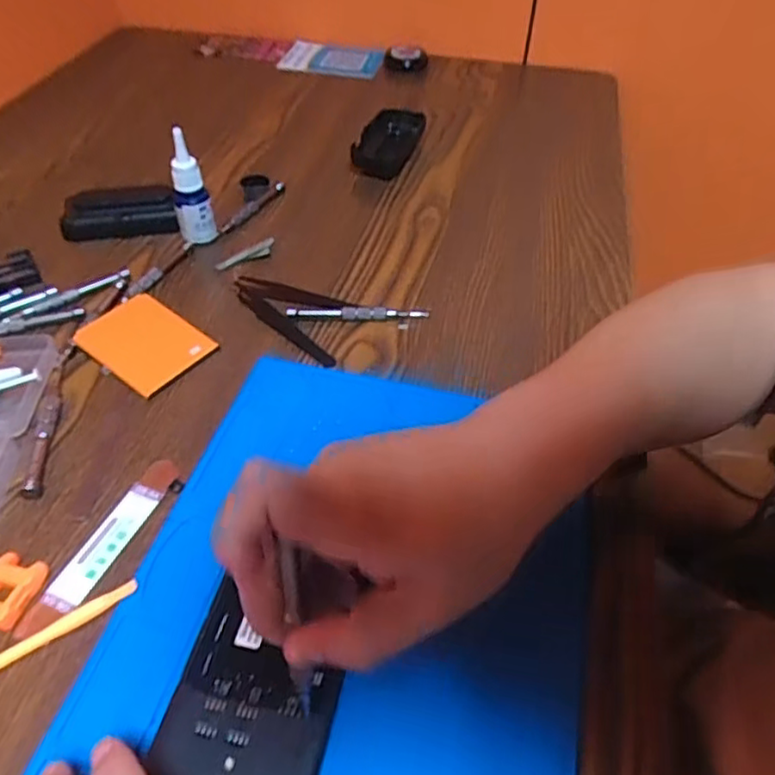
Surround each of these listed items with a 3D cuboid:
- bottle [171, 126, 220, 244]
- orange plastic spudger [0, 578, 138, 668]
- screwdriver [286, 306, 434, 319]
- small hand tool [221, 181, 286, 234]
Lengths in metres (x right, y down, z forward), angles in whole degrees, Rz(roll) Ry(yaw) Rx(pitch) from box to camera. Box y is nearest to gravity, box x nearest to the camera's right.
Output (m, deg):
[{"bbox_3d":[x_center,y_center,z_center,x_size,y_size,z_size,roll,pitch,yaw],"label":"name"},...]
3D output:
[{"bbox_3d":[-0.162,-0.159,0.522,0.026,0.092,0.022,-30,54,-26],"label":"bottle"},{"bbox_3d":[-0.165,0.121,0.316,0.084,0.006,0.008,-27,53,-24],"label":"orange plastic spudger"},{"bbox_3d":[-0.022,-0.056,0.480,0.104,0.008,0.010,-1,46,-2],"label":"screwdriver"},{"bbox_3d":[-0.123,-0.166,0.587,0.011,0.009,0.089,25,51,20],"label":"small hand tool"}]

